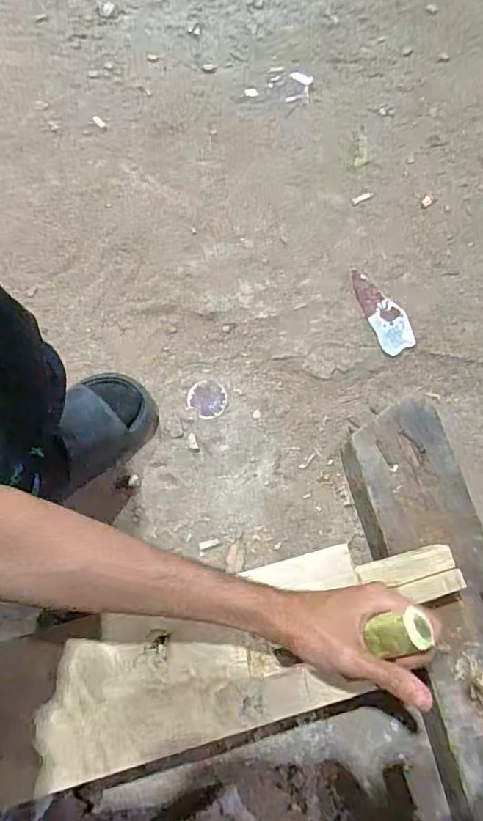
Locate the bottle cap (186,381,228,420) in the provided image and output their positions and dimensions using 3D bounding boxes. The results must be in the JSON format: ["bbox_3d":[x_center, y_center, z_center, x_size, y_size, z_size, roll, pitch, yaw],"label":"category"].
[{"bbox_3d":[-0.046,-0.016,0.724,0.052,0.004,0.051,0,72,-1],"label":"bottle cap"}]

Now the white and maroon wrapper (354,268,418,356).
[{"bbox_3d":[0.203,-0.145,0.763,0.055,0.007,0.133,-22,74,-8],"label":"white and maroon wrapper"}]

